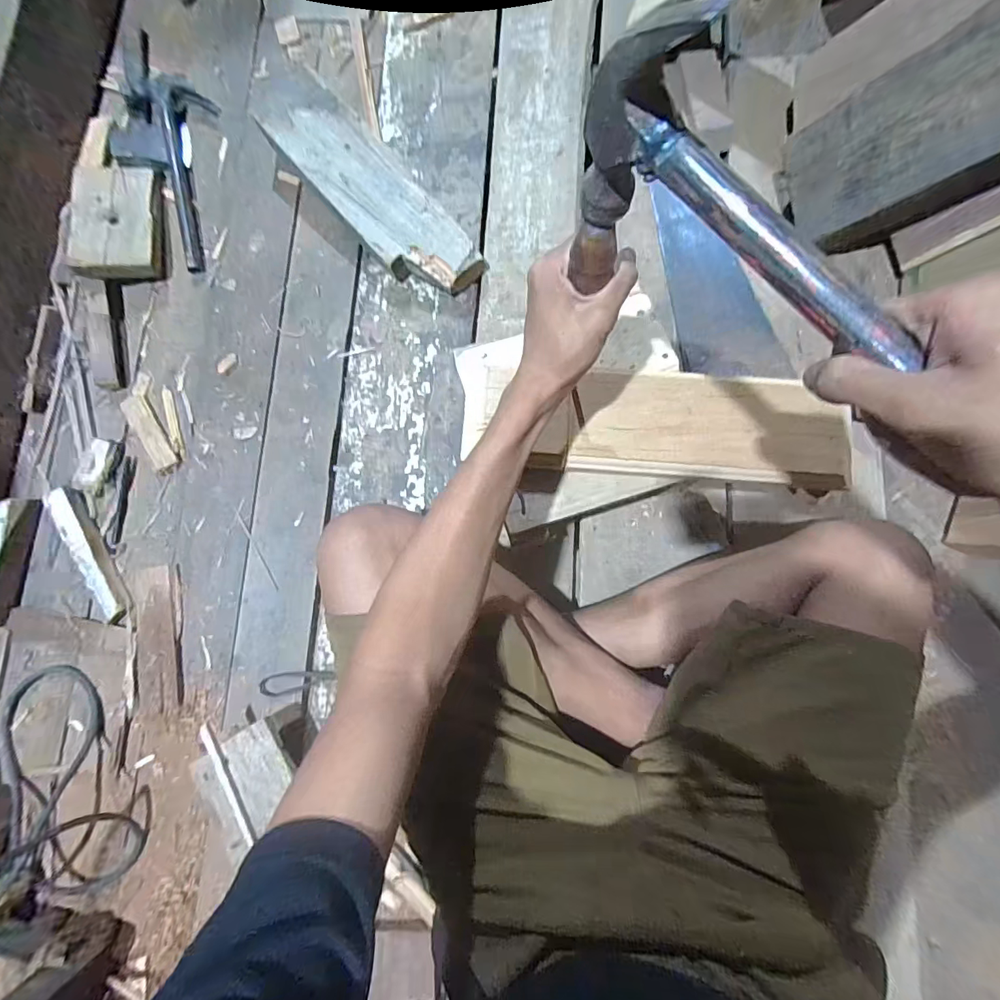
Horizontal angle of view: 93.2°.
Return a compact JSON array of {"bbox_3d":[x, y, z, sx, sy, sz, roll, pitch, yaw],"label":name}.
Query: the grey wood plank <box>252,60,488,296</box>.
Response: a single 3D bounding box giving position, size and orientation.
[{"bbox_3d":[-0.191,-0.441,0.658,0.116,0.040,0.412,-43,87,3],"label":"grey wood plank"}]

